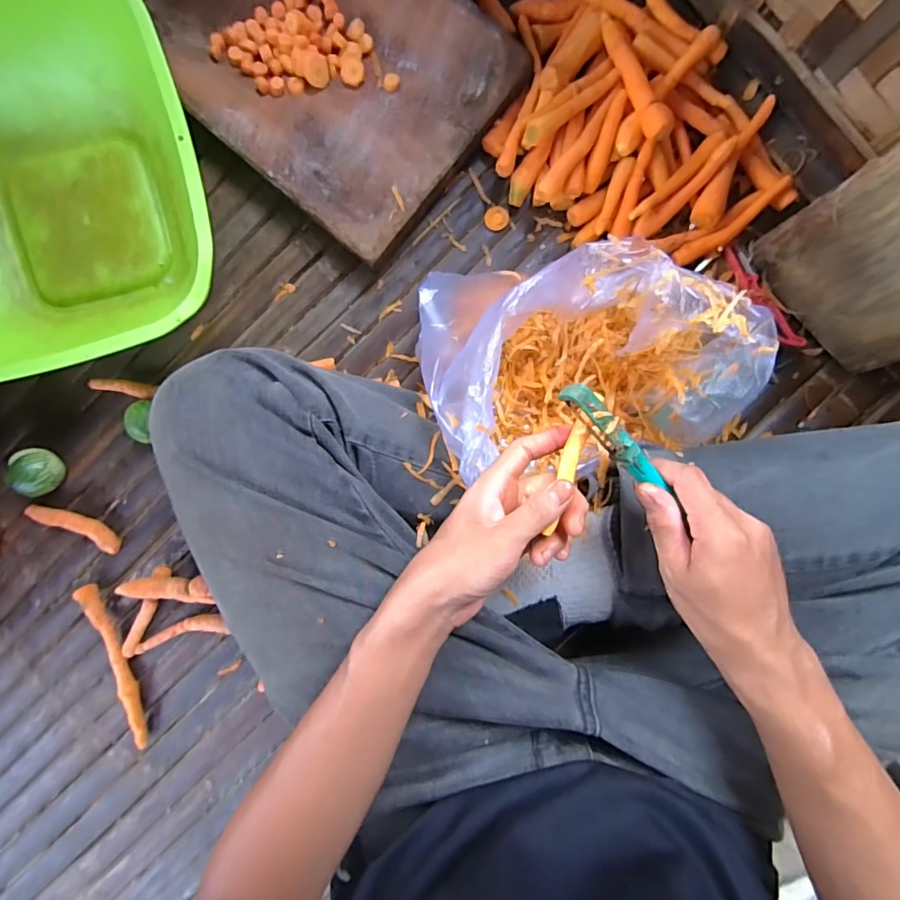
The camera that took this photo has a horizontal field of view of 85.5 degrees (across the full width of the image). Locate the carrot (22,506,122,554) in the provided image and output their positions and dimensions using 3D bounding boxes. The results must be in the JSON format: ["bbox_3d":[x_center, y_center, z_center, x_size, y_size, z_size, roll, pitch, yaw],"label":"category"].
[{"bbox_3d":[-0.368,0.074,0.481,0.087,0.016,0.023,24,96,1],"label":"carrot"}]

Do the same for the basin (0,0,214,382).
[{"bbox_3d":[-0.338,-0.210,0.418,0.276,0.100,0.281,-14,94,4],"label":"basin"}]

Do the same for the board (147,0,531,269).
[{"bbox_3d":[-0.110,-0.342,0.434,0.289,0.042,0.224,39,96,-1],"label":"board"}]

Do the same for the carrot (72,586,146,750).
[{"bbox_3d":[-0.334,0.218,0.491,0.016,0.023,0.177,-14,94,4],"label":"carrot"}]

